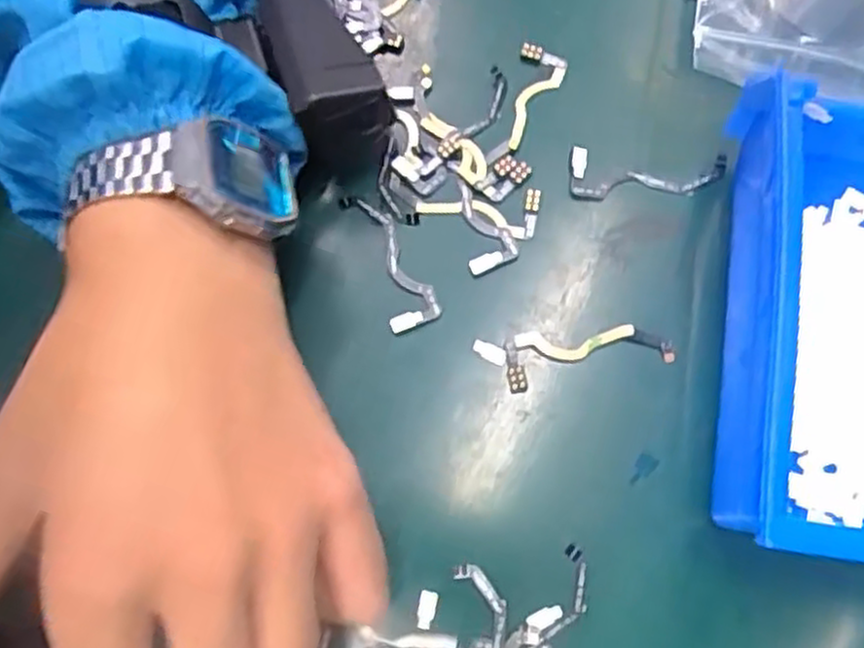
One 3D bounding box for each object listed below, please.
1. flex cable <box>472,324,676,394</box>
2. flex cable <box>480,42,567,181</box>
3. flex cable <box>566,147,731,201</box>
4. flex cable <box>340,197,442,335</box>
[{"bbox_3d":[0.046,0.010,0.247,0.062,0.004,0.018,-7,74,0],"label":"flex cable"},{"bbox_3d":[0.034,-0.075,0.271,0.017,0.004,0.054,16,76,7],"label":"flex cable"},{"bbox_3d":[0.075,-0.051,0.263,0.054,0.004,0.018,3,75,3],"label":"flex cable"},{"bbox_3d":[-0.015,-0.023,0.259,0.017,0.004,0.053,-23,75,-4],"label":"flex cable"}]

